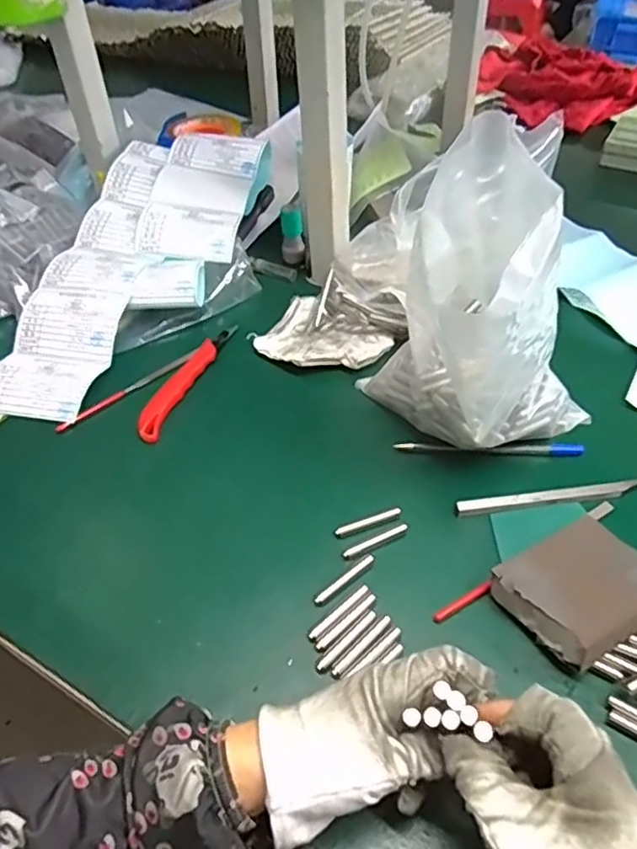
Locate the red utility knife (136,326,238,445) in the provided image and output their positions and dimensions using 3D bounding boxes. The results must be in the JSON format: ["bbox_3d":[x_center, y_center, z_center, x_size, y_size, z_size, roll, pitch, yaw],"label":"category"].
[{"bbox_3d":[-0.117,-0.043,0.561,0.025,0.010,0.153,14,47,17],"label":"red utility knife"}]

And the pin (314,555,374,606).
[{"bbox_3d":[0.017,0.100,0.412,0.049,0.004,0.008,-33,52,-26],"label":"pin"}]

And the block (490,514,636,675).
[{"bbox_3d":[0.158,0.102,0.386,0.078,0.033,0.070,-24,49,-20],"label":"block"}]

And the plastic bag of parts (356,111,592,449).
[{"bbox_3d":[0.105,-0.077,0.449,0.143,0.205,0.148,-30,51,-24],"label":"plastic bag of parts"}]

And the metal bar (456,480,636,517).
[{"bbox_3d":[0.164,0.051,0.453,0.134,0.005,0.015,-7,44,-6],"label":"metal bar"}]

